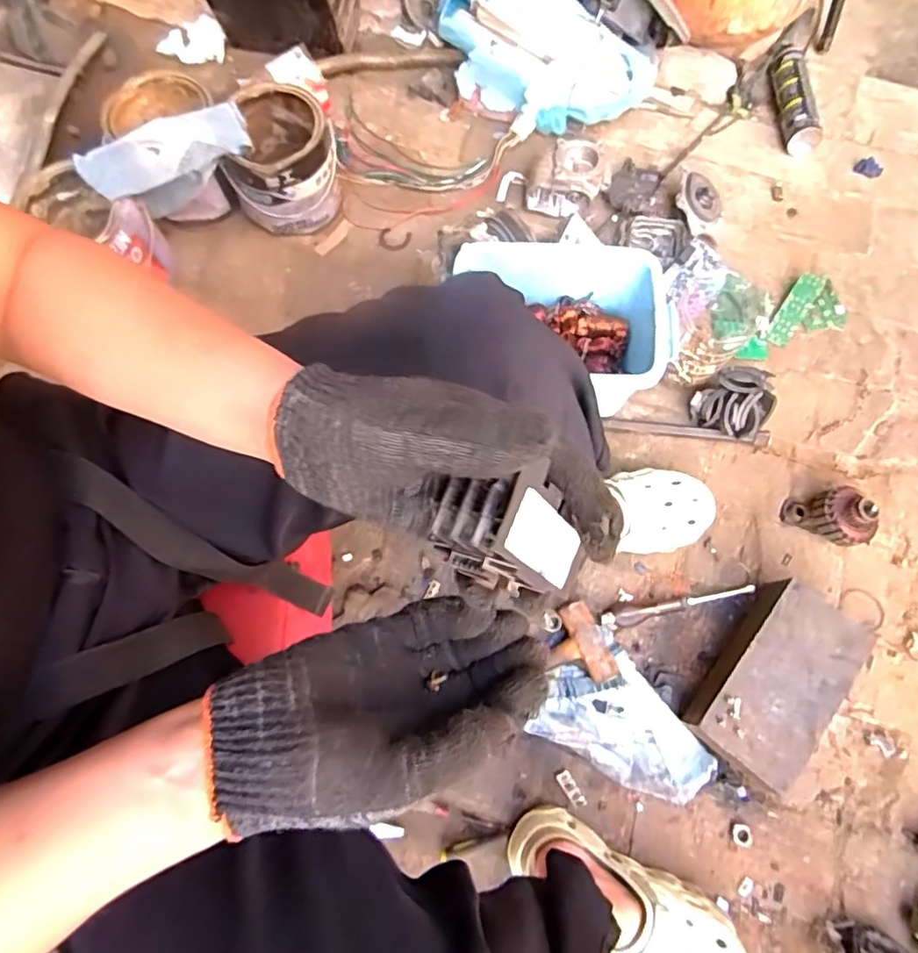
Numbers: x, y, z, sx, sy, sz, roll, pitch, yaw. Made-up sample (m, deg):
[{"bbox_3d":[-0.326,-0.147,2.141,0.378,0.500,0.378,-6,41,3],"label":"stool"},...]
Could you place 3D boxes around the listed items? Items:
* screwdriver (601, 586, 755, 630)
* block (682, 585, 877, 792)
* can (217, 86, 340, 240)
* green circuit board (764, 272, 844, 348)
[{"bbox_3d":[0.279,0.164,0.731,0.196,0.020,0.023,-13,72,-3],"label":"screwdriver"},{"bbox_3d":[0.373,0.241,0.678,0.113,0.058,0.213,37,76,12],"label":"block"},{"bbox_3d":[-0.262,-0.476,0.875,0.153,0.129,0.159,-9,72,-2],"label":"can"},{"bbox_3d":[0.526,-0.243,0.859,0.084,0.007,0.135,33,76,11],"label":"green circuit board"}]

